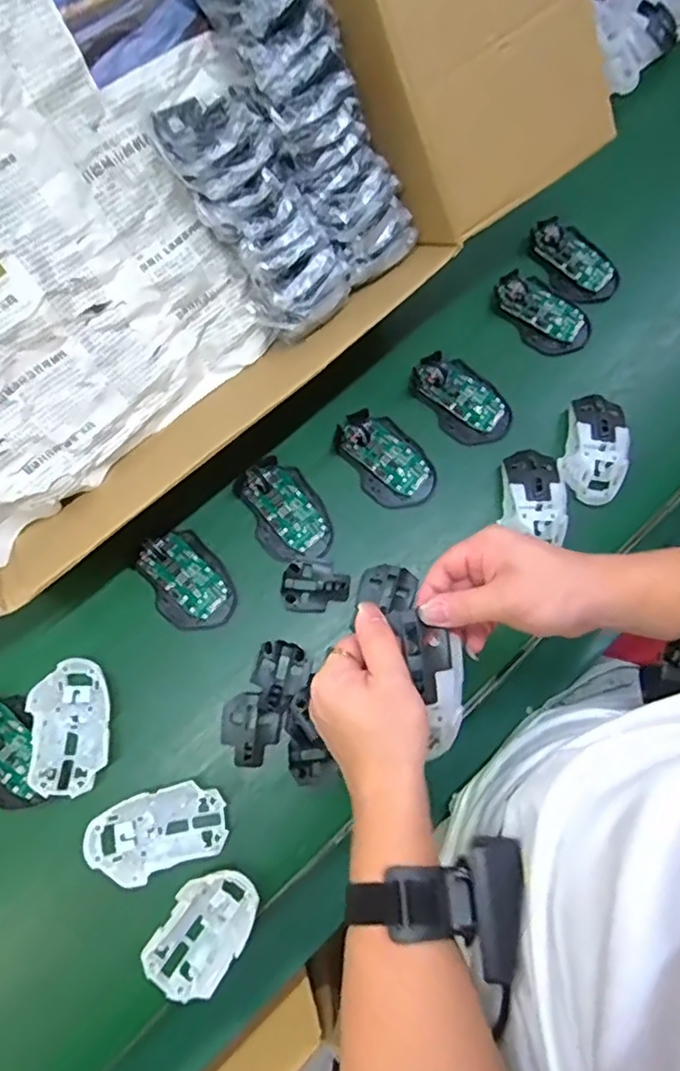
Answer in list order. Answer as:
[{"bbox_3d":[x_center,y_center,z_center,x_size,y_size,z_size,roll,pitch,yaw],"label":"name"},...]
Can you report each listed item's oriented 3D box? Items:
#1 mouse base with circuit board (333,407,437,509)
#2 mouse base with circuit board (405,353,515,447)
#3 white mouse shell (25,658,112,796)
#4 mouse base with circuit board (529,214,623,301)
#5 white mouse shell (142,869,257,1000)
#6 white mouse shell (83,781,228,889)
[{"bbox_3d":[0.048,-0.080,0.643,0.113,0.022,0.075,41,77,10],"label":"mouse base with circuit board"},{"bbox_3d":[0.131,-0.148,0.658,0.114,0.019,0.073,40,77,10],"label":"mouse base with circuit board"},{"bbox_3d":[-0.242,0.172,0.552,0.065,0.026,0.112,-9,74,-3],"label":"white mouse shell"},{"bbox_3d":[0.268,-0.318,0.702,0.075,0.021,0.116,-42,78,-12],"label":"mouse base with circuit board"},{"bbox_3d":[-0.114,0.332,0.511,0.067,0.027,0.109,31,76,8],"label":"white mouse shell"},{"bbox_3d":[-0.157,0.256,0.529,0.110,0.032,0.065,-19,75,-6],"label":"white mouse shell"}]

